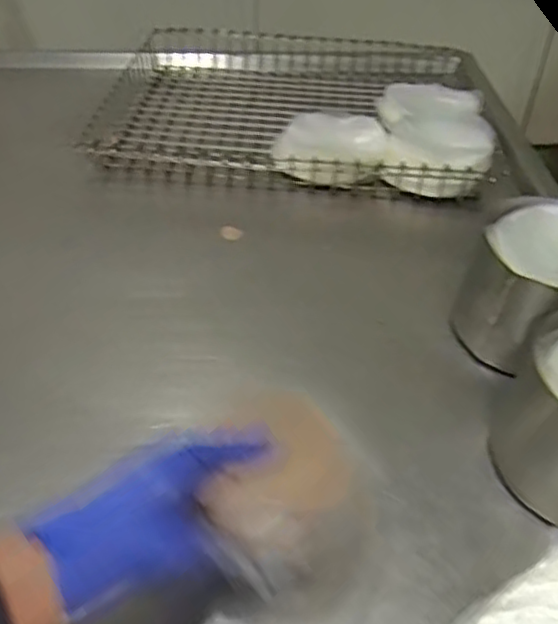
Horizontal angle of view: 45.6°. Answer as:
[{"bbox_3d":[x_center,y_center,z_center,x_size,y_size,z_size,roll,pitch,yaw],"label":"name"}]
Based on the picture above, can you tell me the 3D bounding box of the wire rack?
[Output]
[{"bbox_3d":[0.031,-0.310,0.990,0.537,0.058,0.471,4,42,2],"label":"wire rack"}]

